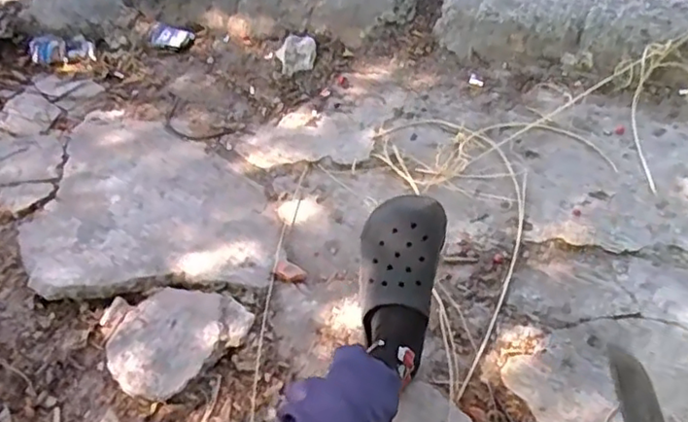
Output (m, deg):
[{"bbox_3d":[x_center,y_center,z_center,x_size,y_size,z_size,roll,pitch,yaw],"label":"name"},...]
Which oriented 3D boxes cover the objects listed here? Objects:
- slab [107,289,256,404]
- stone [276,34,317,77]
[{"bbox_3d":[-0.279,0.199,1.059,0.213,0.031,0.181,-38,53,-26],"label":"slab"},{"bbox_3d":[-0.111,-0.376,1.556,0.097,0.041,0.120,-15,46,-6],"label":"stone"}]

